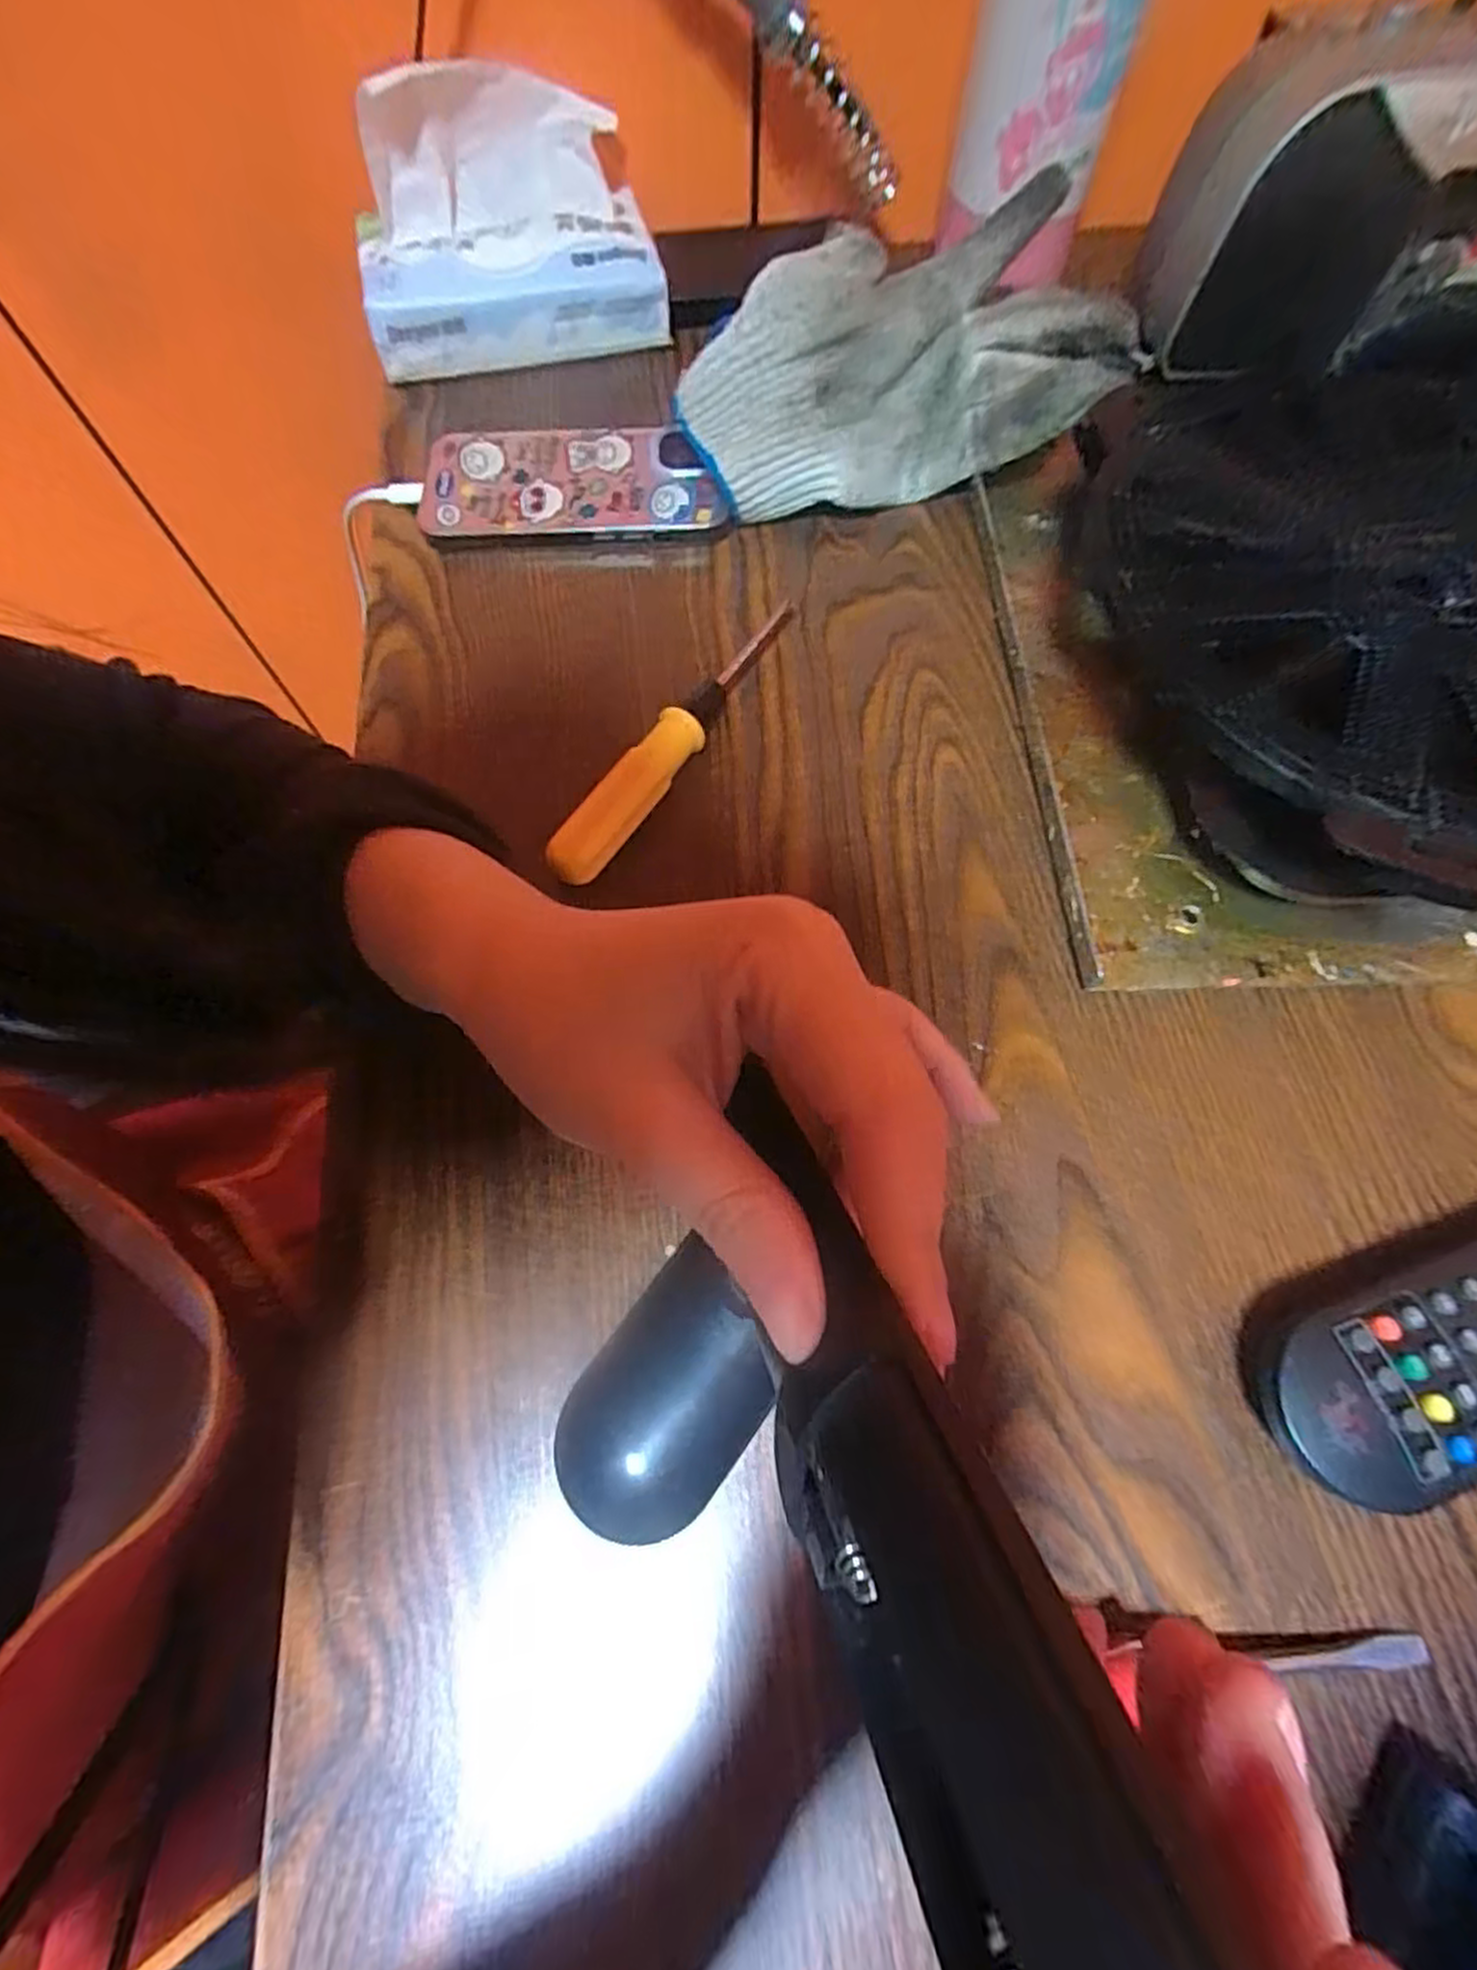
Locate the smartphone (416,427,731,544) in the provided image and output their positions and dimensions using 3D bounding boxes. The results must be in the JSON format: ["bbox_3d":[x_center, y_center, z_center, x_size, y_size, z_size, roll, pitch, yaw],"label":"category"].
[{"bbox_3d":[-0.078,-0.235,0.347,0.139,0.014,0.067,0,78,5],"label":"smartphone"}]

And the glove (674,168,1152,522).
[{"bbox_3d":[0.073,-0.274,0.339,0.195,0.078,0.090,-3,69,-1],"label":"glove"}]

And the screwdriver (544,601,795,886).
[{"bbox_3d":[-0.021,-0.099,0.297,0.017,0.017,0.153,34,71,12],"label":"screwdriver"}]

